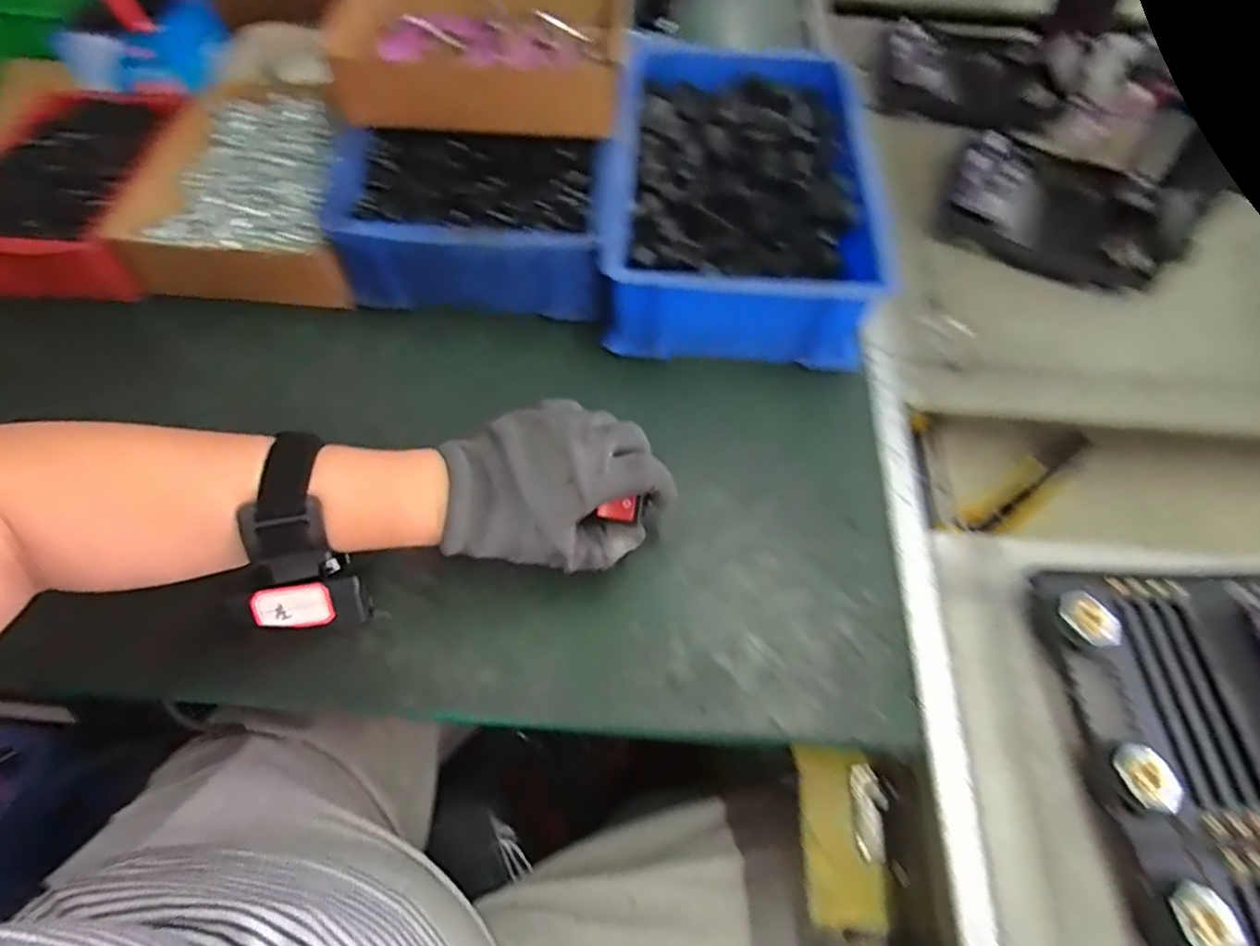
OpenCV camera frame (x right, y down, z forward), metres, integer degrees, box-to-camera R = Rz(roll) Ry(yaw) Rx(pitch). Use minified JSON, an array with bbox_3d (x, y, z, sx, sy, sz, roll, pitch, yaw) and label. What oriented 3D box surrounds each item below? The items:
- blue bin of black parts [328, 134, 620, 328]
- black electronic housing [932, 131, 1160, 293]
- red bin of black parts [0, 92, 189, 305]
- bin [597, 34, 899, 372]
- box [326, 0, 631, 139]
[{"bbox_3d":[-0.119,-0.192,0.491,0.201,0.074,0.134,2,60,-1],"label":"blue bin of black parts"},{"bbox_3d":[0.383,-0.244,0.575,0.179,0.033,0.137,22,62,10],"label":"black electronic housing"},{"bbox_3d":[-0.440,-0.224,0.498,0.126,0.054,0.206,-2,60,-3],"label":"red bin of black parts"},{"bbox_3d":[0.086,-0.228,0.524,0.197,0.089,0.301,5,60,1],"label":"bin"},{"bbox_3d":[-0.120,-0.361,0.525,0.233,0.086,0.107,5,60,1],"label":"box"}]

